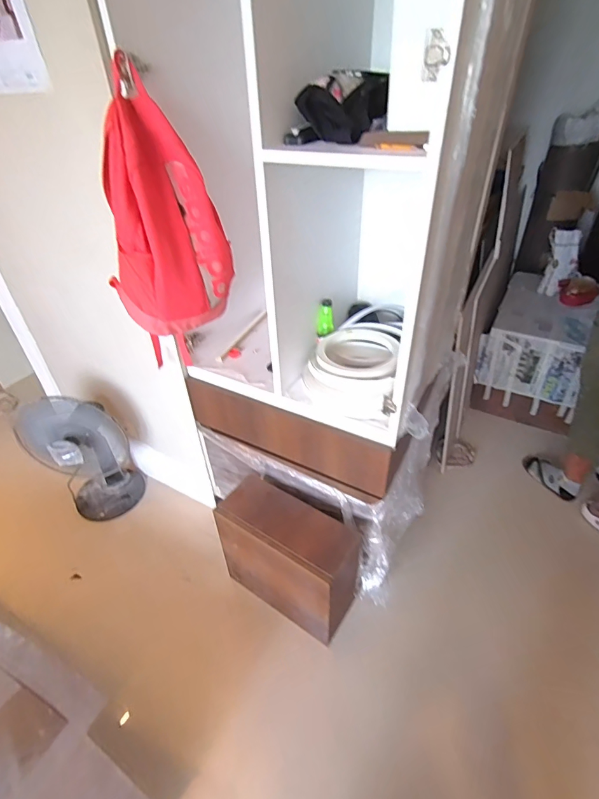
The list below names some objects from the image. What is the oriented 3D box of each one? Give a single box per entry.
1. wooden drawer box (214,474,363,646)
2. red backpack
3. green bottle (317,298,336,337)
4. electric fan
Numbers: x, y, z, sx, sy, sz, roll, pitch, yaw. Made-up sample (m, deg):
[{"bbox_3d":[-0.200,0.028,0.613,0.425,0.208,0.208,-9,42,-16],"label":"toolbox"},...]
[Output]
[{"bbox_3d":[-0.042,0.530,1.402,0.460,0.425,0.229,24,45,29],"label":"wooden drawer box"},{"bbox_3d":[-0.322,-0.410,0.974,0.172,0.524,0.257,25,46,29],"label":"red backpack"},{"bbox_3d":[0.085,-0.261,1.306,0.055,0.112,0.045,0,39,2],"label":"green bottle"},{"bbox_3d":[-0.900,0.255,1.743,0.349,0.668,0.262,-25,44,-26],"label":"electric fan"}]

